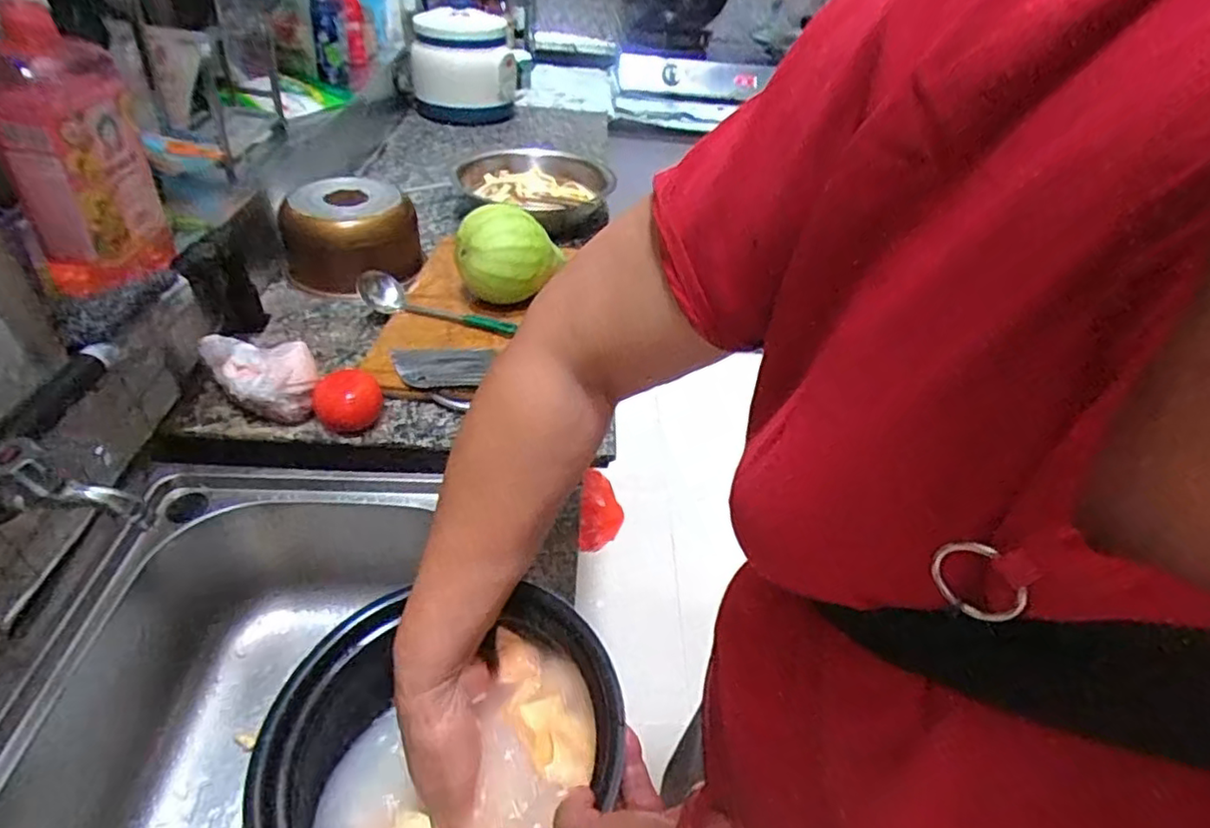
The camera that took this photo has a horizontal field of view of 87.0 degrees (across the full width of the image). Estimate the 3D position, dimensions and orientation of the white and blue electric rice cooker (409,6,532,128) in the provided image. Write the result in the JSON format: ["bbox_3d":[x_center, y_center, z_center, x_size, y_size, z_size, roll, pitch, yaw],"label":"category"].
[{"bbox_3d":[-0.337,-0.858,1.563,0.230,0.221,0.212,-24,48,-31],"label":"white and blue electric rice cooker"}]

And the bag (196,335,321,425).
[{"bbox_3d":[-0.377,-0.050,0.699,0.082,0.074,0.135,-28,50,-34],"label":"bag"}]

